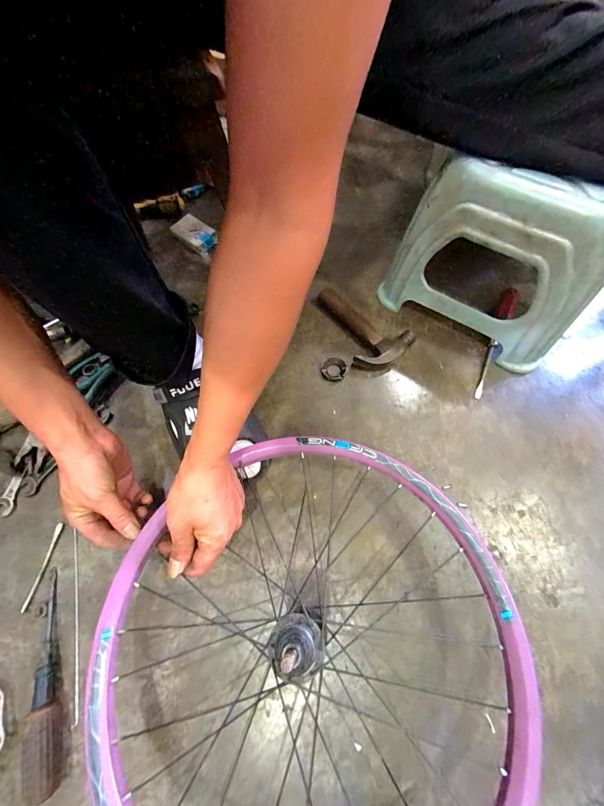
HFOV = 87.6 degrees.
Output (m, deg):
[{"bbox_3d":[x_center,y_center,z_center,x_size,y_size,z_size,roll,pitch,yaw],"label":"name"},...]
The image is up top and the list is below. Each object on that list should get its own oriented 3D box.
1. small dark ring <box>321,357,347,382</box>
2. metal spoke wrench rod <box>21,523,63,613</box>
[{"bbox_3d":[0.051,-0.054,0.505,0.039,0.008,0.042,-1,66,2],"label":"small dark ring"},{"bbox_3d":[-0.346,0.217,0.422,0.010,0.006,0.104,5,67,5],"label":"metal spoke wrench rod"}]

